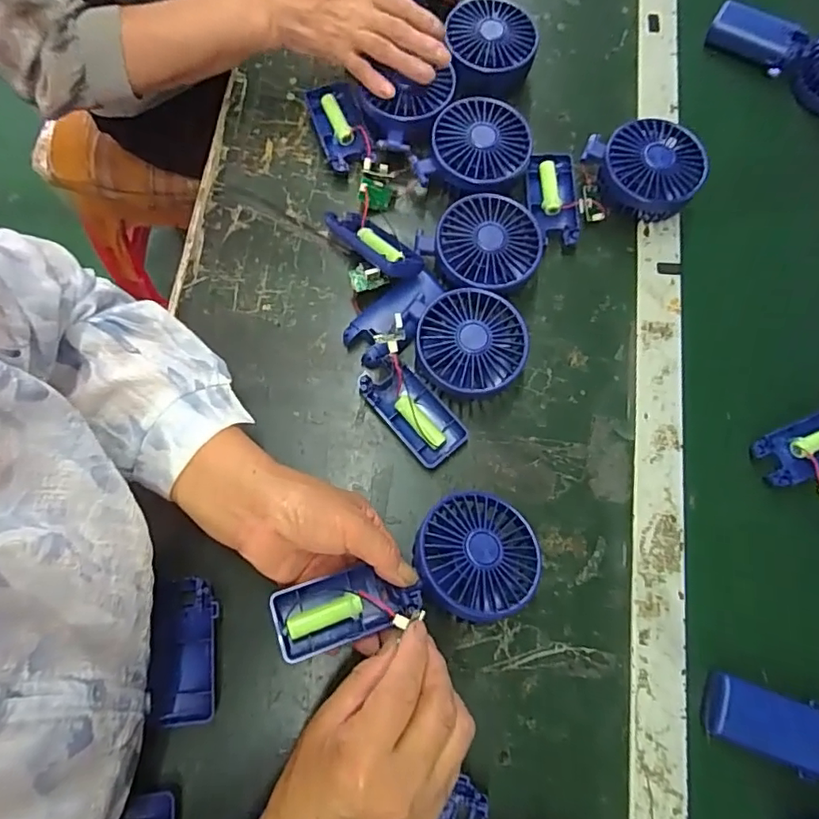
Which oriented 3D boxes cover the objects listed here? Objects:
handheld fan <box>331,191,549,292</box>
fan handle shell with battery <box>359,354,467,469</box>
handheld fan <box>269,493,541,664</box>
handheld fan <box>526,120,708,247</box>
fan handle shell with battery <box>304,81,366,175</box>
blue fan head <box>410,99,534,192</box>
[{"bbox_3d":[0.022,-0.137,0.477,0.173,0.049,0.085,2,75,-1],"label":"handheld fan"},{"bbox_3d":[0.002,0.003,0.457,0.047,0.014,0.091,-39,79,-11],"label":"fan handle shell with battery"},{"bbox_3d":[0.002,0.114,0.376,0.183,0.025,0.079,-17,76,-12],"label":"handheld fan"},{"bbox_3d":[0.181,-0.207,0.503,0.152,0.044,0.091,-13,75,-5],"label":"handheld fan"},{"bbox_3d":[-0.066,-0.270,0.529,0.042,0.018,0.088,-18,76,-6],"label":"fan handle shell with battery"},{"bbox_3d":[0.061,-0.233,0.510,0.093,0.042,0.089,21,75,4],"label":"blue fan head"}]

